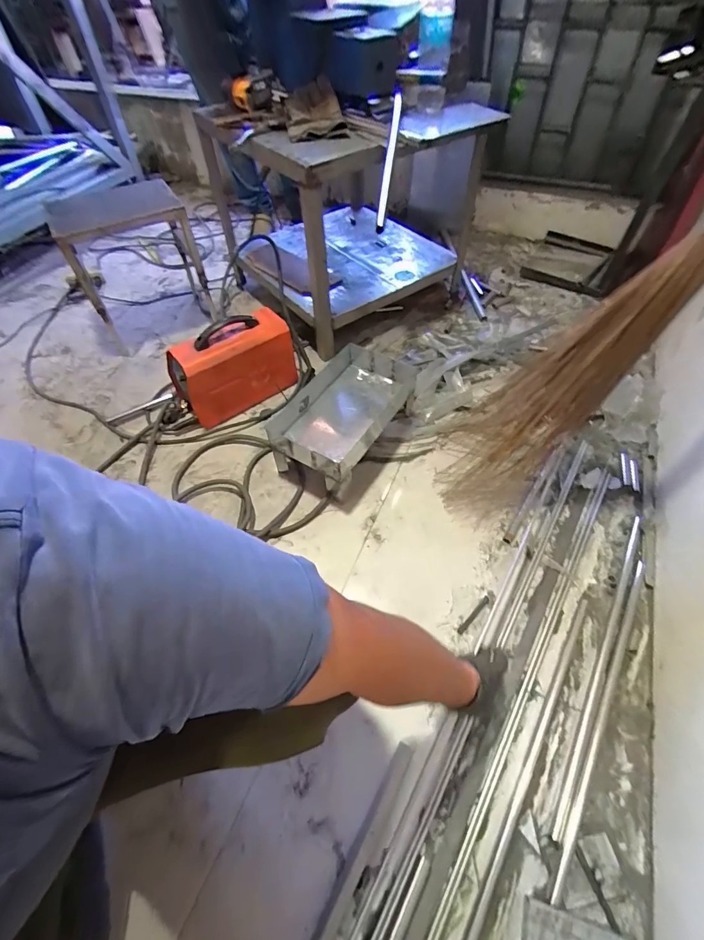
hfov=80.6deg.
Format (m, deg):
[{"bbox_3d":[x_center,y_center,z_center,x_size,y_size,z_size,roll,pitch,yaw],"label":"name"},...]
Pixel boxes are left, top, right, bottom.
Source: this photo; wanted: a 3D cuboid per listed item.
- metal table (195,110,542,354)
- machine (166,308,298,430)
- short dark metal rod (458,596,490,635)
[{"bbox_3d":[-0.044,-0.846,1.380,0.629,0.558,0.627,-30,58,-18],"label":"metal table"},{"bbox_3d":[-0.335,-0.296,1.179,0.319,0.225,0.145,-33,59,-19],"label":"machine"},{"bbox_3d":[0.253,0.302,0.863,0.099,0.005,0.013,-39,61,-23],"label":"short dark metal rod"}]

